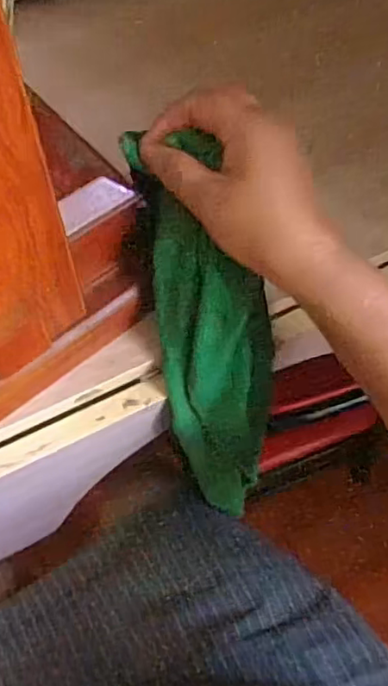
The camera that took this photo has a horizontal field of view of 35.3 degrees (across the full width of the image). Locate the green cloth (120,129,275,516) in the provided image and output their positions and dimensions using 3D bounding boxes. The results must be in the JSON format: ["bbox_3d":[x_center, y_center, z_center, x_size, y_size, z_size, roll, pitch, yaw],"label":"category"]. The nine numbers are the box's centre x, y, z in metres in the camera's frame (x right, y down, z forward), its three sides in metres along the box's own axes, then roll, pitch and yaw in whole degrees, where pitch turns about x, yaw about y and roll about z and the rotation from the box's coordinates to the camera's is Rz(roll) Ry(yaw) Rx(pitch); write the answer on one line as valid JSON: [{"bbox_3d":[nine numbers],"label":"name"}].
[{"bbox_3d":[0.015,0.003,0.417,0.075,0.277,0.048,-16,28,-8],"label":"green cloth"}]

